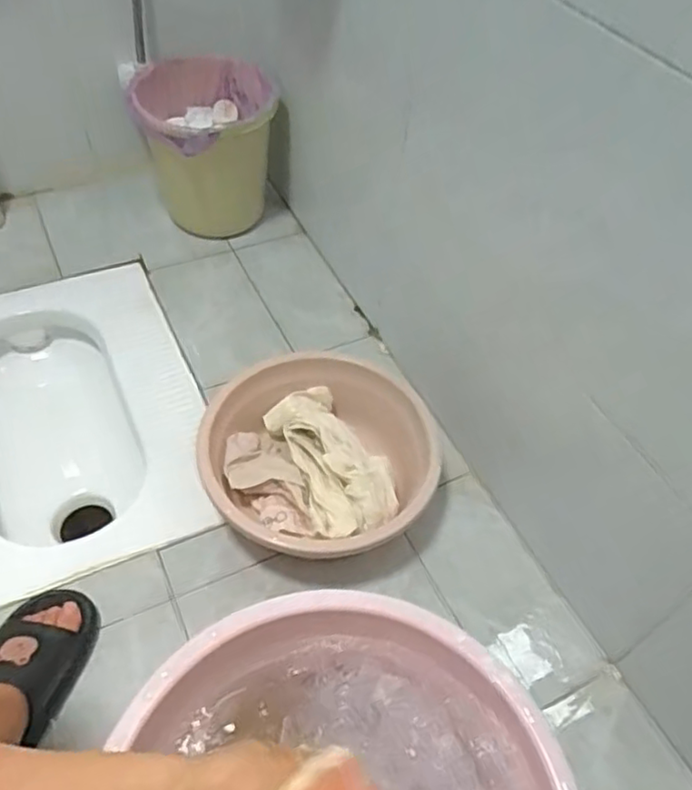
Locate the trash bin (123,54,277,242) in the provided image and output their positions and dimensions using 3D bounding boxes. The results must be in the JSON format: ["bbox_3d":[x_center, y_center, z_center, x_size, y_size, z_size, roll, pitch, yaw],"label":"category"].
[{"bbox_3d":[-0.258,-0.439,1.213,0.243,0.244,0.245,-4,50,-9],"label":"trash bin"}]

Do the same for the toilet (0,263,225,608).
[{"bbox_3d":[-0.452,0.095,1.056,0.435,0.257,0.575,-20,54,-21],"label":"toilet"}]

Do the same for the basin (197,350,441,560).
[{"bbox_3d":[-0.044,0.091,0.877,0.275,0.122,0.287,3,50,-3],"label":"basin"}]

